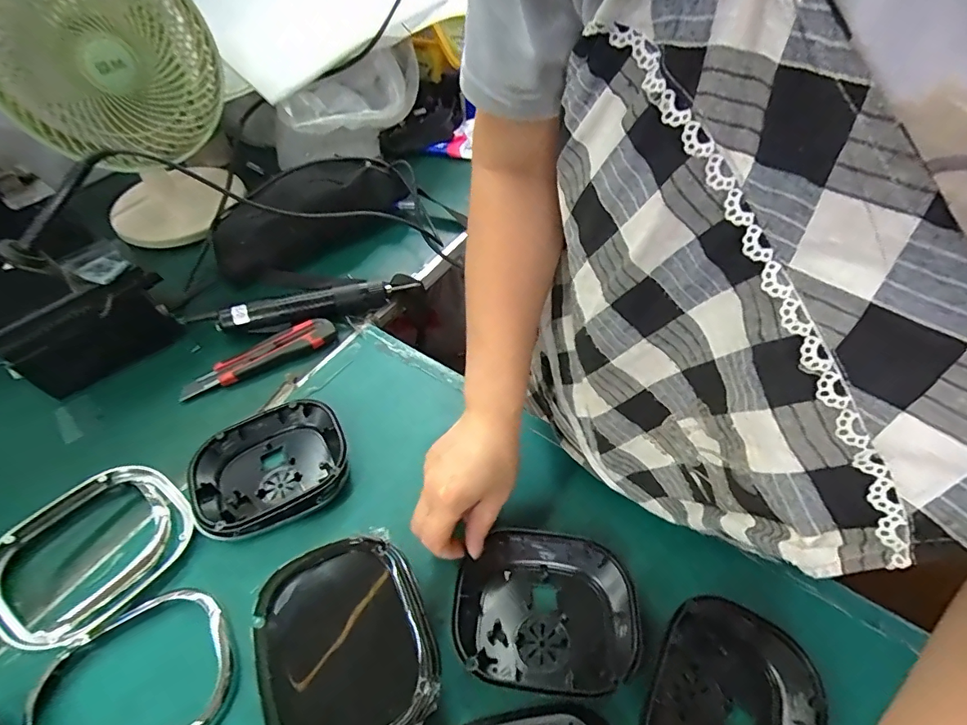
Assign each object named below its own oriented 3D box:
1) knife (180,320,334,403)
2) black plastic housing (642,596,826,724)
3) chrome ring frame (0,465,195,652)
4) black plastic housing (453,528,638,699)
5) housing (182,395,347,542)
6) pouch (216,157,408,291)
[{"bbox_3d":[-0.262,-0.008,0.563,0.175,0.015,0.037,-25,56,-18],"label":"knife"},{"bbox_3d":[0.175,0.251,0.344,0.109,0.036,0.136,26,56,19],"label":"black plastic housing"},{"bbox_3d":[-0.337,0.164,0.415,0.118,0.042,0.149,32,59,23],"label":"chrome ring frame"},{"bbox_3d":[0.048,0.195,0.386,0.135,0.027,0.115,5,53,6],"label":"black plastic housing"},{"bbox_3d":[-0.208,0.103,0.467,0.145,0.033,0.118,-25,56,-18],"label":"housing"},{"bbox_3d":[-0.246,-0.211,0.666,0.260,0.069,0.118,-29,57,-21],"label":"pouch"}]

